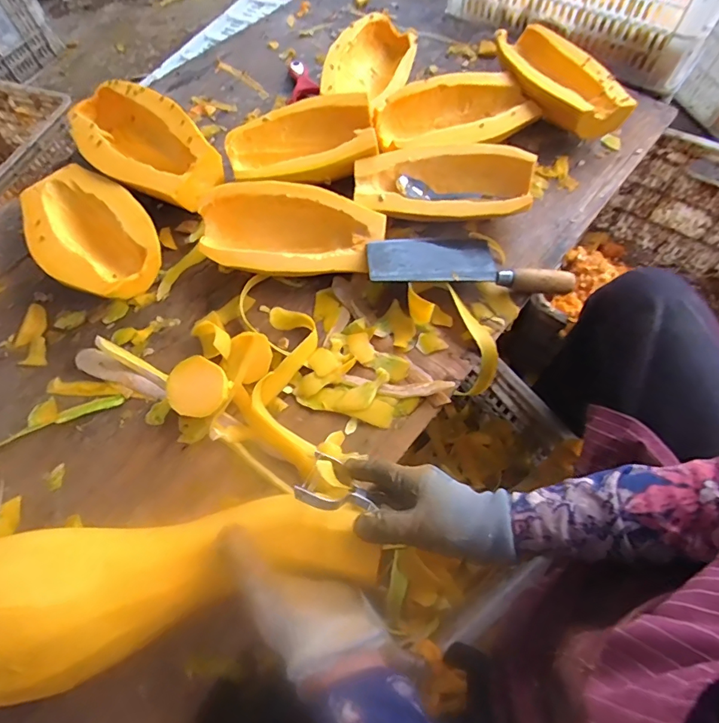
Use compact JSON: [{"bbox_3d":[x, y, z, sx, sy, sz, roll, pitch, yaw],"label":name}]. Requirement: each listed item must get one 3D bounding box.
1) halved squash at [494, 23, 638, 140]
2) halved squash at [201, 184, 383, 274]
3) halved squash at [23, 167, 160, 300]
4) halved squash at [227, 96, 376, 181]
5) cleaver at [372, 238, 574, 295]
[{"bbox_3d":[0.316,-0.456,0.731,0.123,0.057,0.257,-30,65,-11],"label":"halved squash"},{"bbox_3d":[-0.090,-0.172,0.608,0.236,0.071,0.109,1,63,4],"label":"halved squash"},{"bbox_3d":[-0.366,-0.174,0.618,0.141,0.067,0.309,-40,68,-16],"label":"halved squash"},{"bbox_3d":[-0.087,-0.323,0.677,0.215,0.059,0.125,-11,63,-2],"label":"halved squash"},{"bbox_3d":[0.144,-0.134,0.609,0.261,0.028,0.091,4,49,-4],"label":"cleaver"}]

